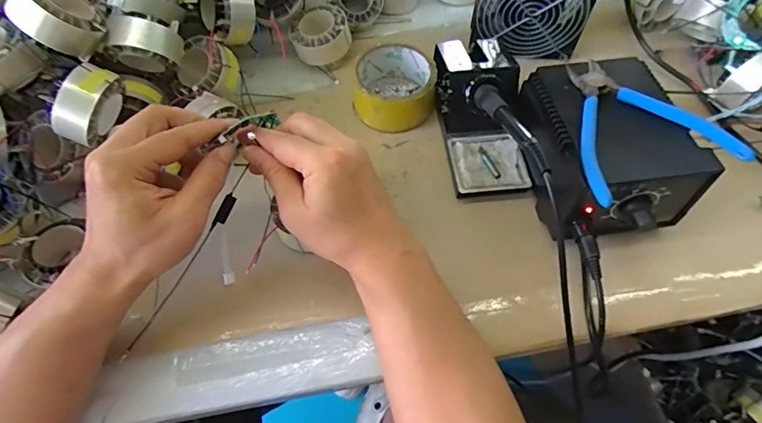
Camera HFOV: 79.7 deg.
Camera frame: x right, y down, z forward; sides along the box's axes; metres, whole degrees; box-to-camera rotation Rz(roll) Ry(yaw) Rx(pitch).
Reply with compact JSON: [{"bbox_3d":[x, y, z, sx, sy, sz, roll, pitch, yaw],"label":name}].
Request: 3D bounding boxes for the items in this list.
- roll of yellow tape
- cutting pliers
[{"bbox_3d":[0.016,-0.131,0.478,0.083,0.046,0.083,-1,59,2],"label":"roll of yellow tape"},{"bbox_3d":[0.197,-0.073,0.365,0.127,0.014,0.129,-17,59,-8],"label":"cutting pliers"}]

